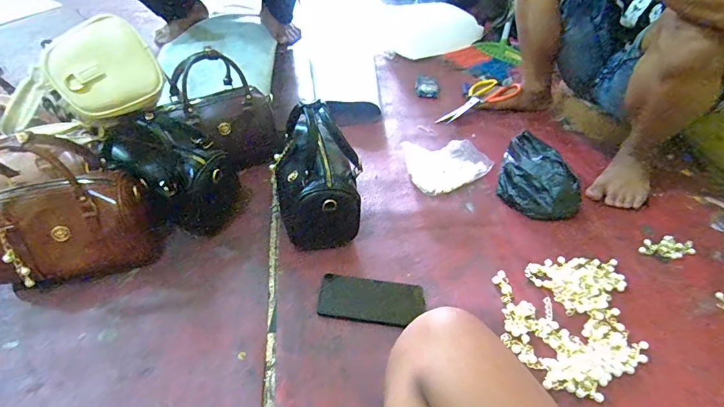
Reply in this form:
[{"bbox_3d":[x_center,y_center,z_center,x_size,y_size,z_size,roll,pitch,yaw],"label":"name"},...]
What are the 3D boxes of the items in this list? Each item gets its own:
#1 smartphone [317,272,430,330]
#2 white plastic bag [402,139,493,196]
[{"bbox_3d":[0.016,0.153,0.641,0.165,0.010,0.079,9,44,5],"label":"smartphone"},{"bbox_3d":[0.196,-0.093,0.891,0.193,0.045,0.131,-12,46,-16],"label":"white plastic bag"}]

